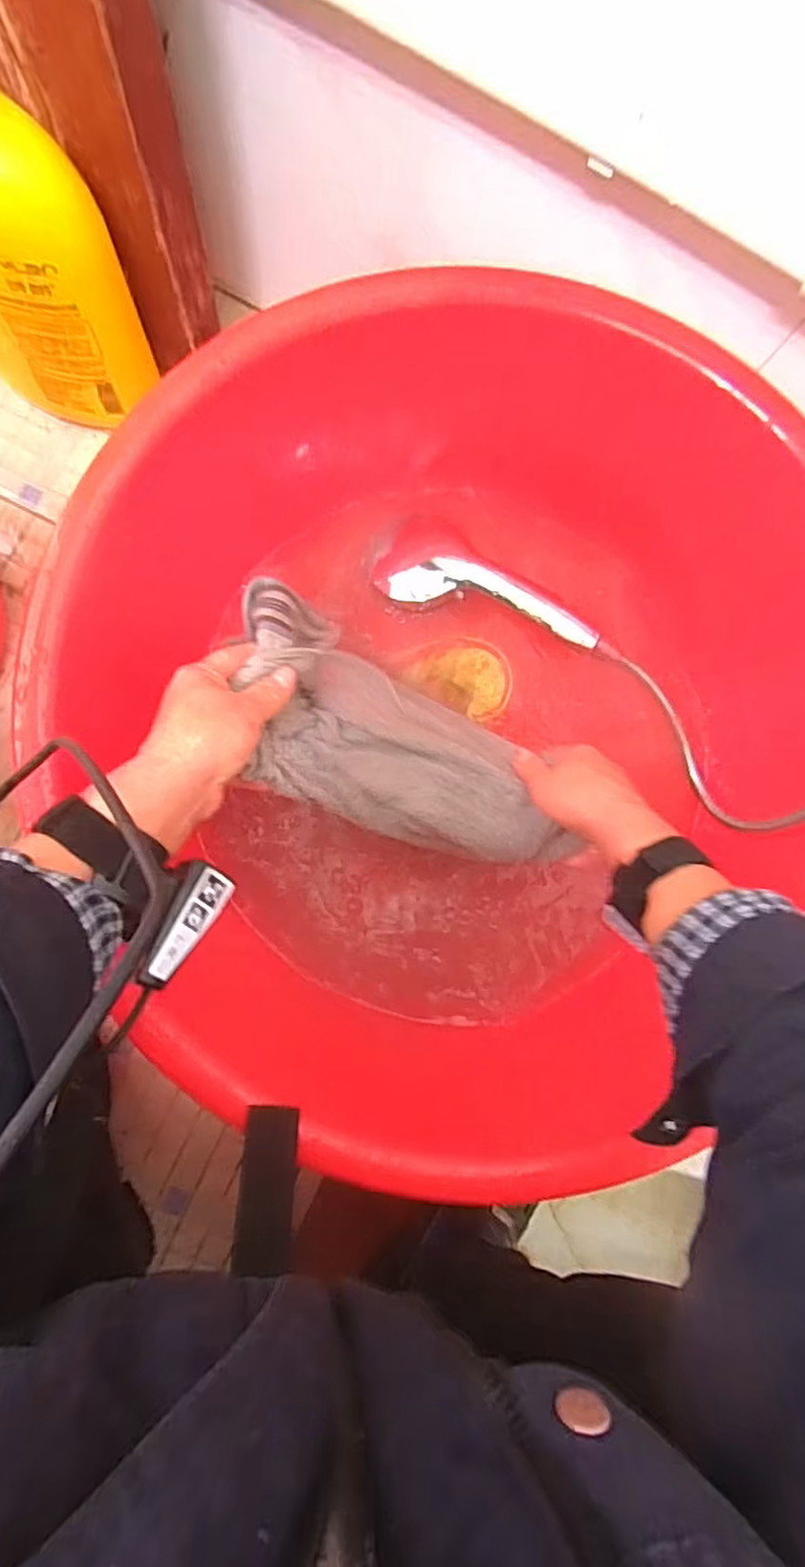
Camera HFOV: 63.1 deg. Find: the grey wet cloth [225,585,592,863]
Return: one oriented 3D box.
[{"bbox_3d":[-0.005,-0.019,0.490,0.287,0.104,0.125,33,82,-18],"label":"grey wet cloth"}]

